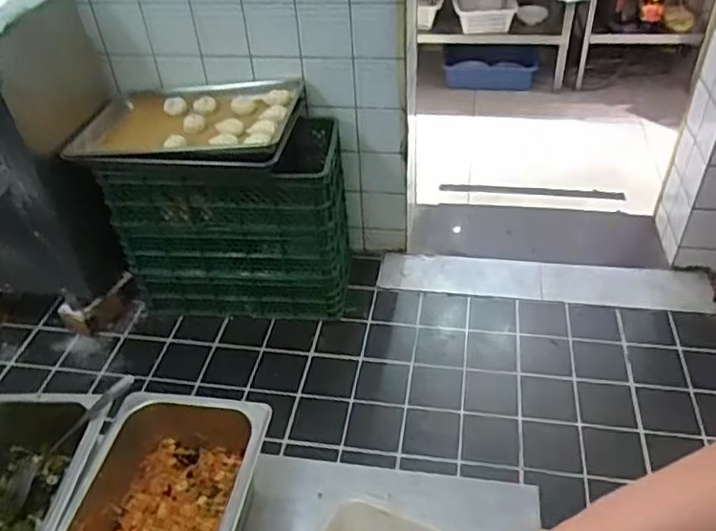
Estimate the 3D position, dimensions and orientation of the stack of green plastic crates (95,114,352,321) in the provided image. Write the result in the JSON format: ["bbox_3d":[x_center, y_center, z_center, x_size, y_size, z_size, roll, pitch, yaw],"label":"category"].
[{"bbox_3d":[-0.344,-0.132,1.815,0.610,0.553,0.316,1,41,6],"label":"stack of green plastic crates"}]

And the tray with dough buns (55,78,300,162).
[{"bbox_3d":[-0.463,-0.372,1.678,0.579,0.087,0.383,-1,44,12],"label":"tray with dough buns"}]

